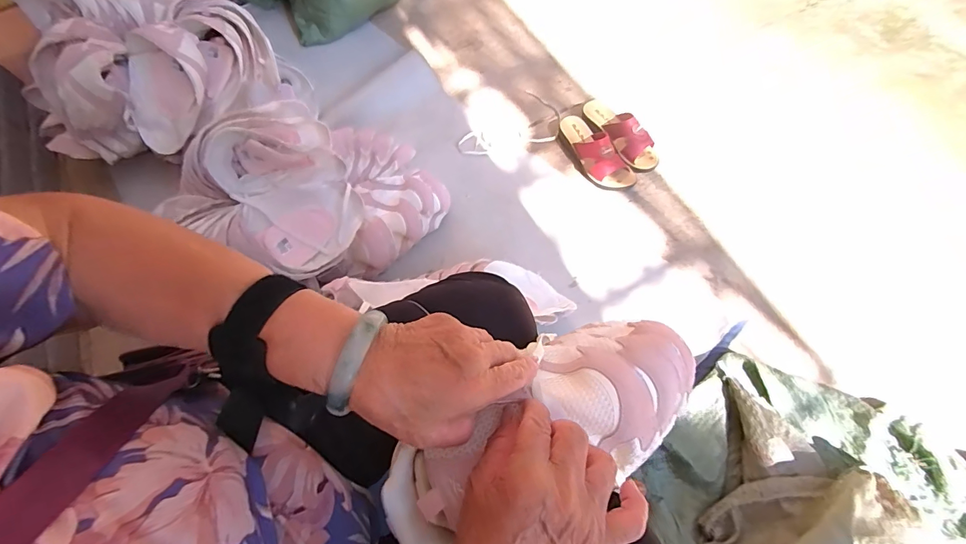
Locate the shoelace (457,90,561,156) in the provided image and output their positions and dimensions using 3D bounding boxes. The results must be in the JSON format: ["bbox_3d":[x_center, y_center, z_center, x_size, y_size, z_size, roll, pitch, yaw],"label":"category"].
[{"bbox_3d":[0.081,-0.340,1.028,0.158,0.009,0.269,41,72,18],"label":"shoelace"}]

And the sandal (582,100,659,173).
[{"bbox_3d":[0.319,-0.329,0.984,0.076,0.075,0.228,-29,68,-12],"label":"sandal"}]

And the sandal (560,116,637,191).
[{"bbox_3d":[0.248,-0.275,0.958,0.074,0.079,0.226,-32,69,-13],"label":"sandal"}]

